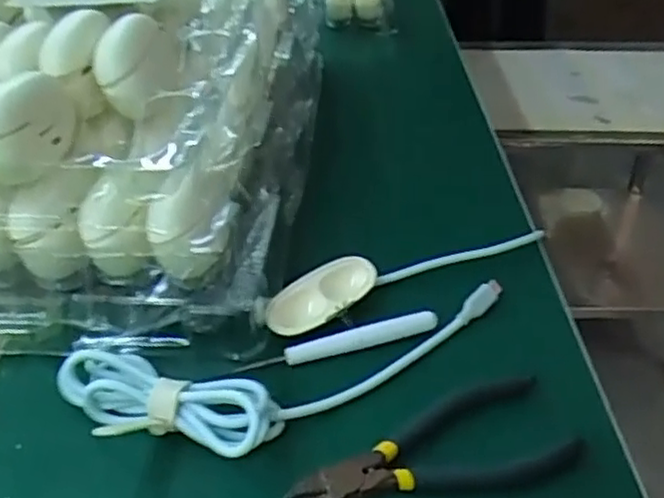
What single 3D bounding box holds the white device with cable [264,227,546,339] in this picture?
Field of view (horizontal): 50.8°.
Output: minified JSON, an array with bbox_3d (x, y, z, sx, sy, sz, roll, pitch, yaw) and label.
[{"bbox_3d":[0.043,0.009,0.397,0.179,0.016,0.030,-20,42,-25],"label":"white device with cable"}]

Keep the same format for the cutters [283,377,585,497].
[{"bbox_3d":[0.046,0.089,0.298,0.124,0.010,0.051,-15,40,-20],"label":"cutters"}]

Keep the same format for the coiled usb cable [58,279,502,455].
[{"bbox_3d":[-0.008,0.057,0.326,0.221,0.018,0.073,-9,38,-13],"label":"coiled usb cable"}]

